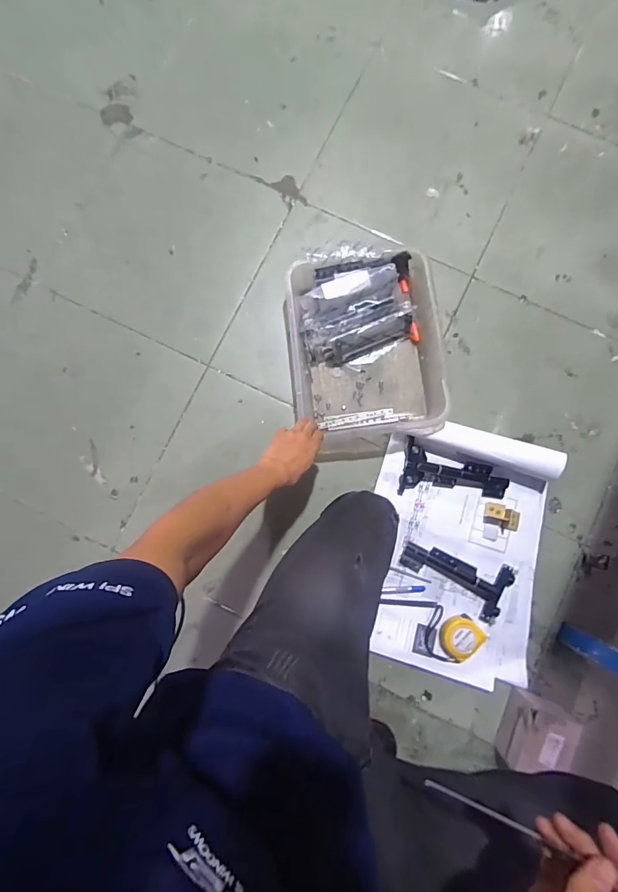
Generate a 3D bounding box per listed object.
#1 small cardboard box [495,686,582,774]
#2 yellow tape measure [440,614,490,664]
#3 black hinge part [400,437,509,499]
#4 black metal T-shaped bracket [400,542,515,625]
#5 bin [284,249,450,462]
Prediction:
[{"bbox_3d":[0.392,0.497,0.720,0.101,0.083,0.115,20,85,2],"label":"small cardboard box"},{"bbox_3d":[0.276,0.349,0.759,0.080,0.036,0.065,-44,86,-3],"label":"yellow tape measure"},{"bbox_3d":[0.281,0.056,0.795,0.202,0.034,0.101,12,84,1],"label":"black hinge part"},{"bbox_3d":[0.276,0.237,0.773,0.202,0.025,0.103,27,85,3],"label":"black metal T-shaped bracket"},{"bbox_3d":[0.102,-0.168,0.781,0.275,0.091,0.368,-6,88,-4],"label":"bin"}]

